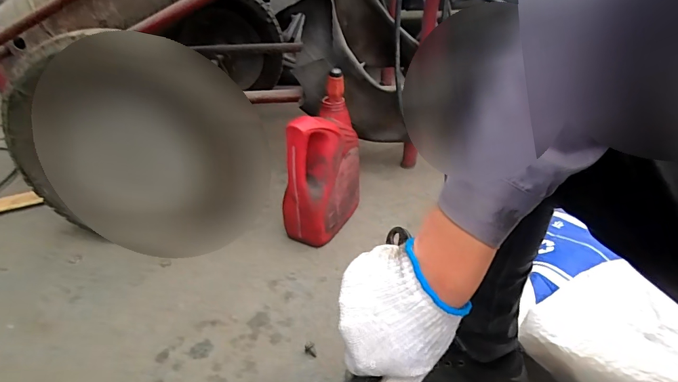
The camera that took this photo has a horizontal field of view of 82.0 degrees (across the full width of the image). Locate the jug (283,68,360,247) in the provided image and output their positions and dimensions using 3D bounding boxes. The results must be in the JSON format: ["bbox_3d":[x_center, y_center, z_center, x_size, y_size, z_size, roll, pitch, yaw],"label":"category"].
[{"bbox_3d":[-0.033,-0.049,0.843,0.089,0.317,0.192,23,43,32],"label":"jug"}]

